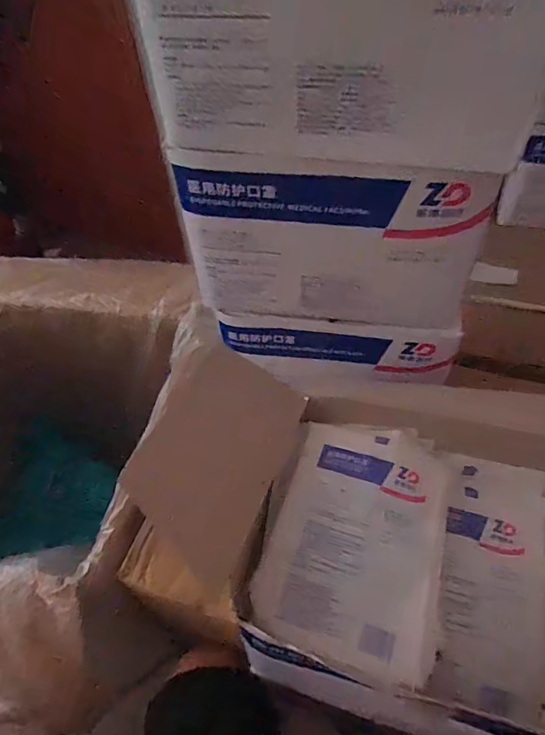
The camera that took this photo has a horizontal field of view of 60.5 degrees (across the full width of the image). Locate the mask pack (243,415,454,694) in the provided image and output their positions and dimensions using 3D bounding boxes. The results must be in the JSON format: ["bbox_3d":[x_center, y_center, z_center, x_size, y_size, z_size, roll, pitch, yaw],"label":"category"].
[{"bbox_3d":[0.071,0.133,0.376,0.132,0.036,0.177,15,52,17],"label":"mask pack"}]

